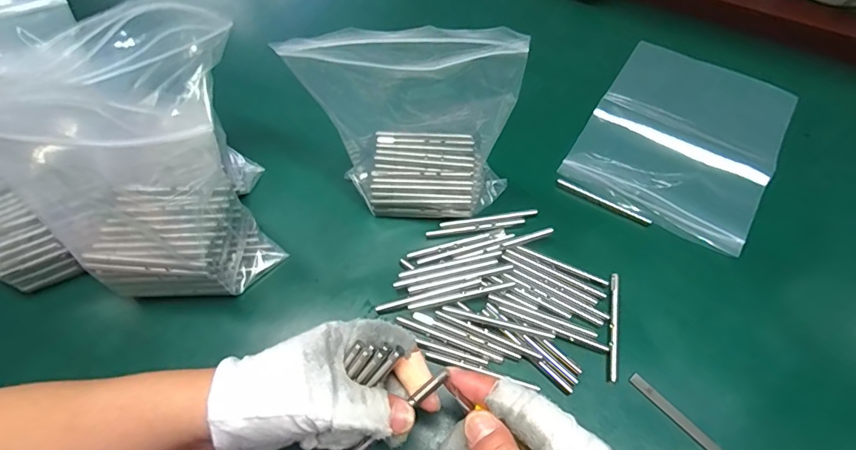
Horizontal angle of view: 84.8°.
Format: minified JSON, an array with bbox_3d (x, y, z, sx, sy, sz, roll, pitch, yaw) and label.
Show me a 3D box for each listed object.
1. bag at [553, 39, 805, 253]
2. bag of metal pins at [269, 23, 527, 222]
[{"bbox_3d":[0.225,-0.080,0.415,0.148,0.014,0.199,28,62,19],"label":"bag"},{"bbox_3d":[-0.010,-0.071,0.326,0.134,0.151,0.069,8,62,6],"label":"bag of metal pins"}]

